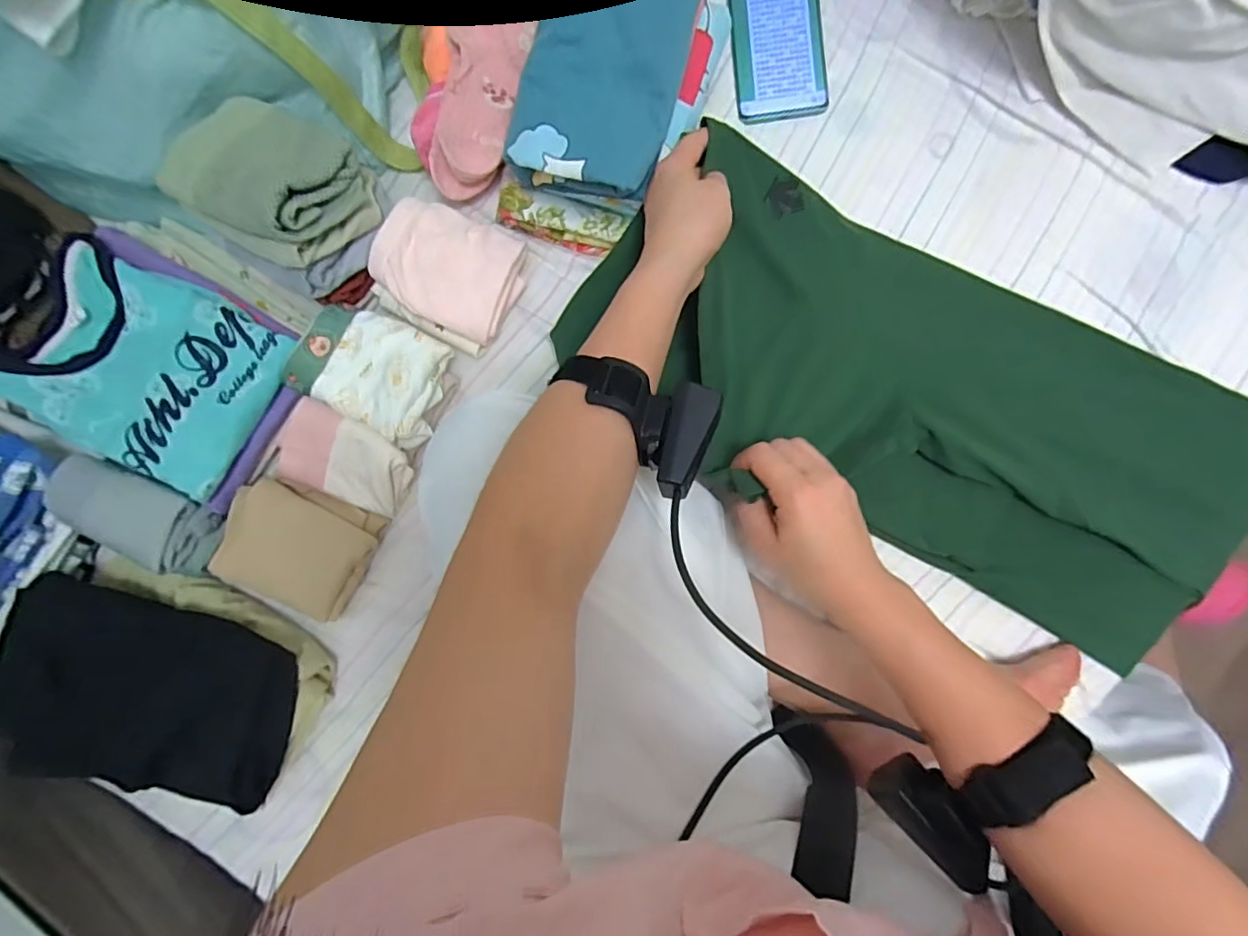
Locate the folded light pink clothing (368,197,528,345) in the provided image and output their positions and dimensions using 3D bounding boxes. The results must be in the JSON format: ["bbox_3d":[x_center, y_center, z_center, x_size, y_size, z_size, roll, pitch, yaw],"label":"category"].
[{"bbox_3d":[-0.136,-0.159,0.444,0.103,0.048,0.091,25,91,5],"label":"folded light pink clothing"}]

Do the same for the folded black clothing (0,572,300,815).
[{"bbox_3d":[-0.382,0.171,0.434,0.238,0.048,0.141,15,91,5],"label":"folded black clothing"}]

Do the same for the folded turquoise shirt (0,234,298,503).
[{"bbox_3d":[-0.386,-0.082,0.442,0.203,0.029,0.149,25,91,5],"label":"folded turquoise shirt"}]

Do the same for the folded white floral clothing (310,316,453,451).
[{"bbox_3d":[-0.191,-0.072,0.449,0.092,0.026,0.089,21,91,5],"label":"folded white floral clothing"}]

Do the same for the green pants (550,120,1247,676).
[{"bbox_3d":[0.241,-0.055,0.444,0.562,0.061,0.229,27,92,-3],"label":"green pants"}]

